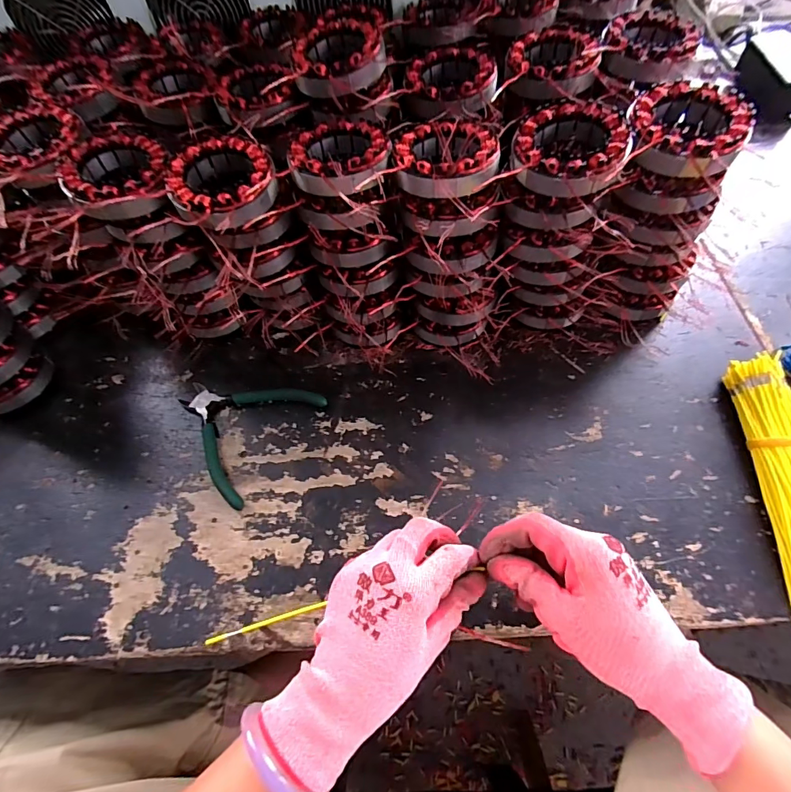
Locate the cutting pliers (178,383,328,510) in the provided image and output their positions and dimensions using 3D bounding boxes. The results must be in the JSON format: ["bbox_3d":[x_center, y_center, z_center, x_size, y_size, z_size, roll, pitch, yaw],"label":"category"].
[{"bbox_3d":[-0.163,0.022,0.437,0.135,0.014,0.133,29,67,18],"label":"cutting pliers"}]

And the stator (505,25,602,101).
[{"bbox_3d":[0.153,-0.328,0.420,0.084,0.033,0.090,12,63,10],"label":"stator"}]

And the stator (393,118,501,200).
[{"bbox_3d":[0.042,-0.194,0.353,0.083,0.026,0.090,1,61,4],"label":"stator"}]

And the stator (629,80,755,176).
[{"bbox_3d":[0.230,-0.212,0.337,0.083,0.027,0.091,20,65,14],"label":"stator"}]

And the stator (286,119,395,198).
[{"bbox_3d":[-0.048,-0.205,0.367,0.083,0.028,0.082,-2,61,3],"label":"stator"}]

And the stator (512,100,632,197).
[{"bbox_3d":[0.140,-0.199,0.345,0.086,0.033,0.086,20,65,14],"label":"stator"}]

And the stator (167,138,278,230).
[{"bbox_3d":[-0.146,-0.178,0.359,0.087,0.026,0.090,-2,61,3],"label":"stator"}]

